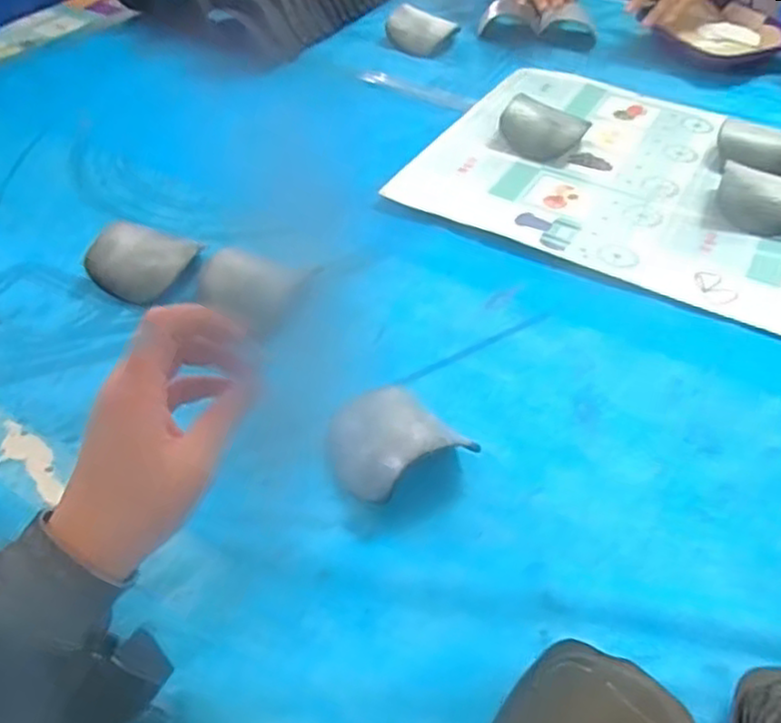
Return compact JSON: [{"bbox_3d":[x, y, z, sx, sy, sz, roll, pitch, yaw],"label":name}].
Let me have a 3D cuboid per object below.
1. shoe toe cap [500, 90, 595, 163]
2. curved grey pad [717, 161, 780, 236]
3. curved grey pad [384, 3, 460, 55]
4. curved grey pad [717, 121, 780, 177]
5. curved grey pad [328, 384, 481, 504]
[{"bbox_3d":[0.171,-0.261,0.795,0.084,0.046,0.057,34,54,29],"label":"shoe toe cap"},{"bbox_3d":[0.363,-0.153,0.691,0.088,0.043,0.049,23,49,21],"label":"curved grey pad"},{"bbox_3d":[0.046,-0.465,0.997,0.104,0.046,0.063,1,45,1],"label":"curved grey pad"},{"bbox_3d":[0.400,-0.226,0.770,0.094,0.038,0.053,24,49,22],"label":"curved grey pad"},{"bbox_3d":[-0.003,0.054,0.488,0.073,0.048,0.091,-25,50,-24],"label":"curved grey pad"}]

